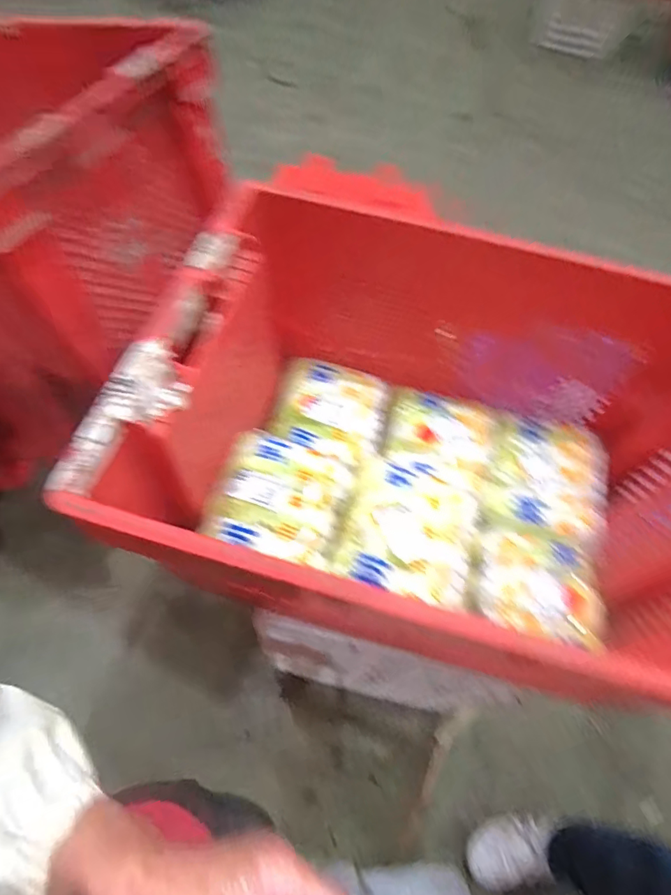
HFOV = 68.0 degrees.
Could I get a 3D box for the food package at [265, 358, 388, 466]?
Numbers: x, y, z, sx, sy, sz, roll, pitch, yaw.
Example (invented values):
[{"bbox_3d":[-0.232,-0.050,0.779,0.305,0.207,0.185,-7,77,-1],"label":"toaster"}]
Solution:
[{"bbox_3d":[-0.008,-0.058,0.712,0.153,0.045,0.130,13,59,3],"label":"food package"}]

